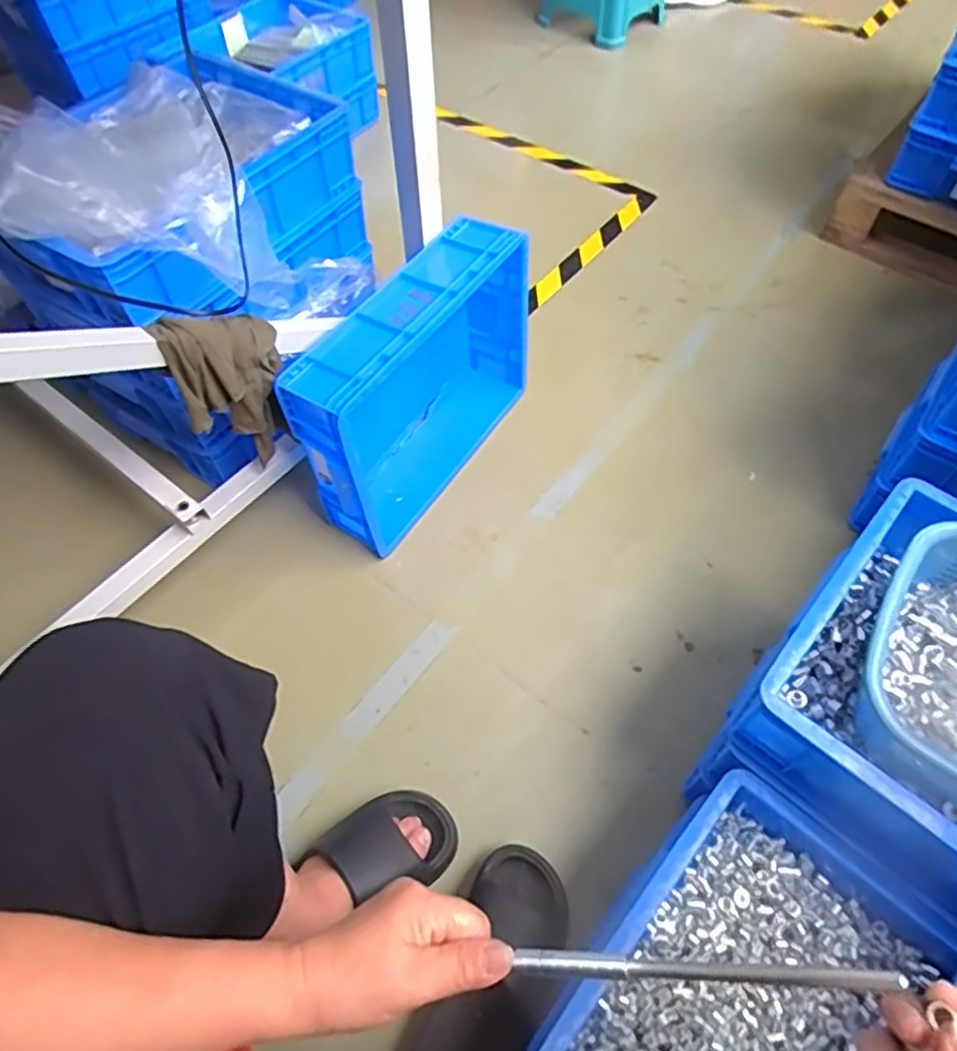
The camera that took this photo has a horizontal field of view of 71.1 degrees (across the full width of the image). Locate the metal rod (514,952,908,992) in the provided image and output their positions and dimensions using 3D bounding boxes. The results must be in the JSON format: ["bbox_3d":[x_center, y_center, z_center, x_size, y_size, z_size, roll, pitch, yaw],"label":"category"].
[{"bbox_3d":[0.102,0.217,0.328,0.182,0.010,0.010,-16,53,27],"label":"metal rod"}]

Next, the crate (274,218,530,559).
[{"bbox_3d":[-0.086,-0.203,0.968,0.135,0.299,0.404,29,62,17],"label":"crate"}]

